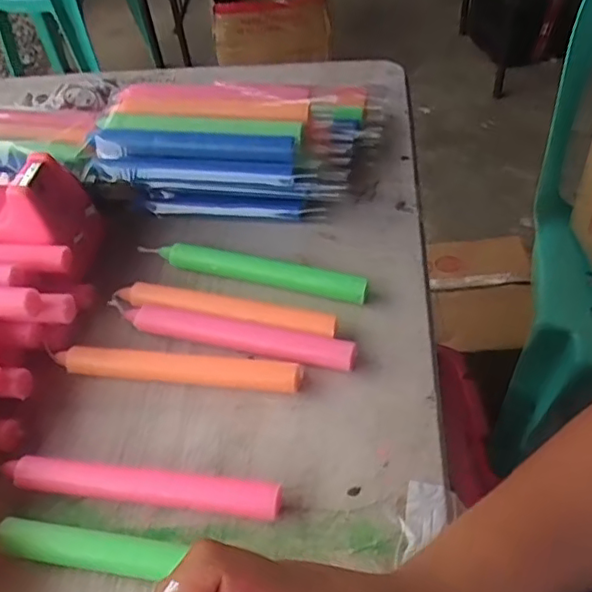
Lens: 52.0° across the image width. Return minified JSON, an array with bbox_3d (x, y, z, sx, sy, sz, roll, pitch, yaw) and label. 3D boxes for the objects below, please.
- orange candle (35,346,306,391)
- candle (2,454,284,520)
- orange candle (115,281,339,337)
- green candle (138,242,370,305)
[{"bbox_3d":[-0.082,0.049,0.407,0.171,0.017,0.018,5,49,11],"label":"orange candle"},{"bbox_3d":[-0.090,0.111,0.353,0.164,0.016,0.017,4,49,10],"label":"candle"},{"bbox_3d":[-0.052,0.010,0.434,0.166,0.016,0.015,10,50,15],"label":"orange candle"},{"bbox_3d":[-0.032,-0.018,0.458,0.175,0.022,0.014,11,50,16],"label":"green candle"}]

